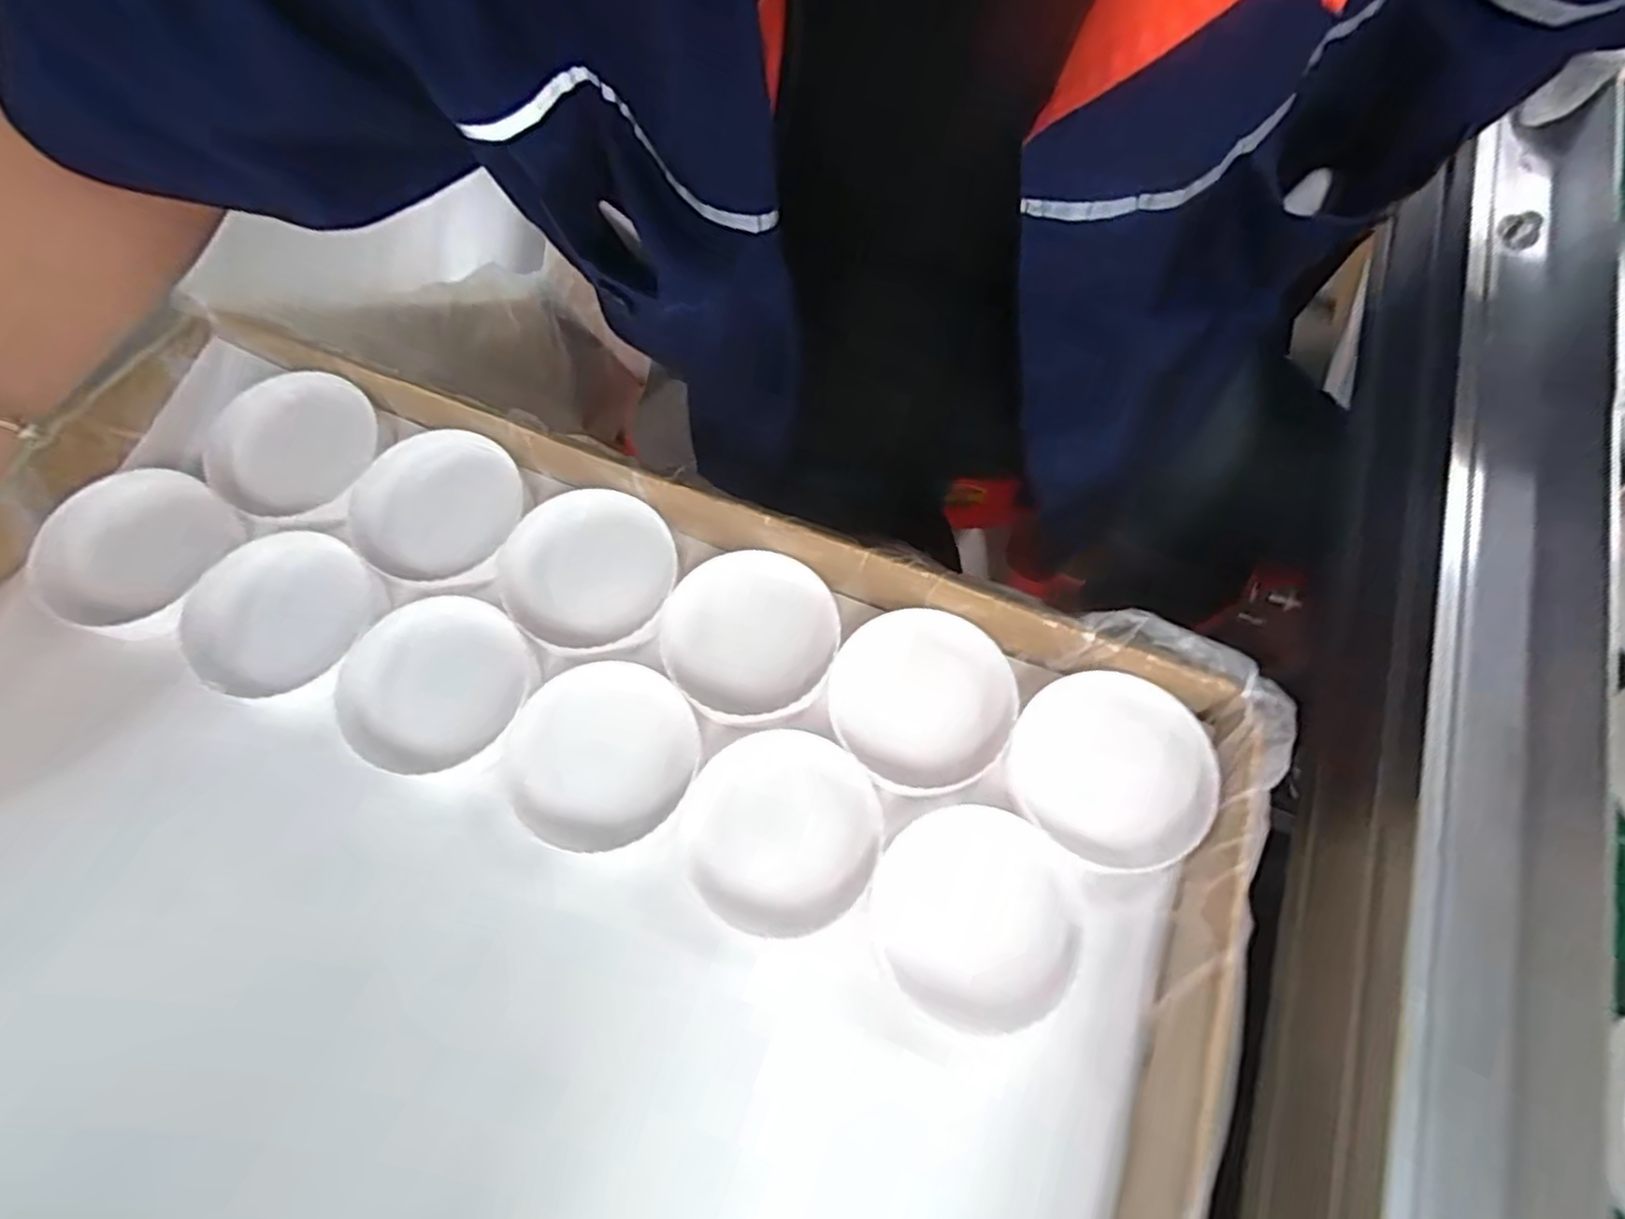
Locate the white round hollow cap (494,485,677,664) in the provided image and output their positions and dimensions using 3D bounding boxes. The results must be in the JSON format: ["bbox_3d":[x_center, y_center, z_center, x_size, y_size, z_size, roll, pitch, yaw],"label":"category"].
[{"bbox_3d":[-0.101,-0.017,0.330,0.076,0.016,0.075,0,73,1],"label":"white round hollow cap"}]

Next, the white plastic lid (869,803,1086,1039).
[{"bbox_3d":[0.061,0.113,0.270,0.073,0.012,0.074,0,73,1],"label":"white plastic lid"}]

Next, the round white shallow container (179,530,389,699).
[{"bbox_3d":[-0.232,0.001,0.315,0.075,0.014,0.071,0,73,1],"label":"round white shallow container"}]

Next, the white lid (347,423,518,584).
[{"bbox_3d":[-0.173,-0.048,0.339,0.075,0.014,0.072,0,73,1],"label":"white lid"}]

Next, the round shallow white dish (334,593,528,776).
[{"bbox_3d":[-0.160,0.030,0.305,0.073,0.008,0.074,0,73,1],"label":"round shallow white dish"}]

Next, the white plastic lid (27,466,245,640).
[{"bbox_3d":[-0.307,-0.026,0.332,0.073,0.024,0.080,0,73,1],"label":"white plastic lid"}]

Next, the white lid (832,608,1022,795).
[{"bbox_3d":[0.046,0.038,0.306,0.075,0.015,0.076,0,73,1],"label":"white lid"}]

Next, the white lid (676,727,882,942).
[{"bbox_3d":[-0.012,0.087,0.288,0.074,0.021,0.074,0,73,1],"label":"white lid"}]

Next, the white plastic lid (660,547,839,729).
[{"bbox_3d":[-0.028,0.012,0.320,0.074,0.020,0.076,0,73,1],"label":"white plastic lid"}]

